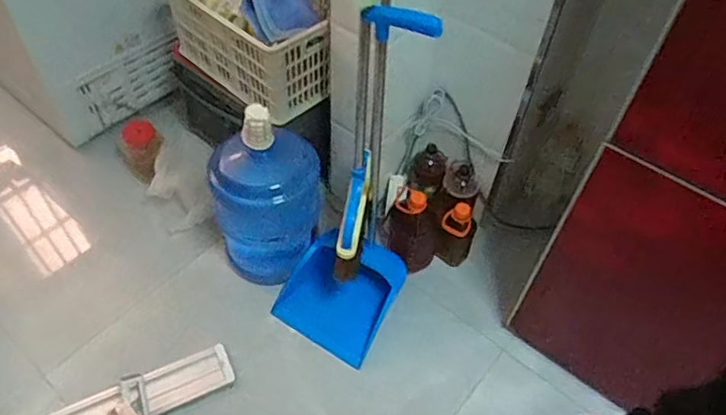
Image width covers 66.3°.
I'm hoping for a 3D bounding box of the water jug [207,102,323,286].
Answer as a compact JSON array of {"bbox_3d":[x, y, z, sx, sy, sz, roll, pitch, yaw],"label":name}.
[{"bbox_3d":[-0.235,-0.041,1.383,0.257,0.476,0.249,-2,52,-5],"label":"water jug"}]

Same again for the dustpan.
[{"bbox_3d":[-0.036,-0.009,1.176,0.260,0.838,0.286,26,55,17],"label":"dustpan"}]

